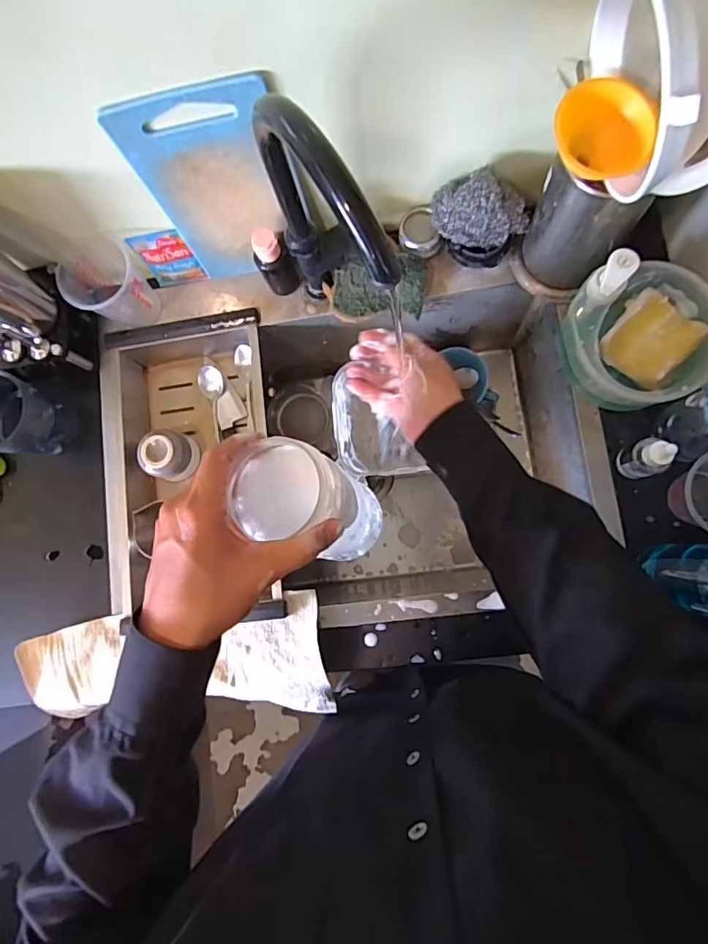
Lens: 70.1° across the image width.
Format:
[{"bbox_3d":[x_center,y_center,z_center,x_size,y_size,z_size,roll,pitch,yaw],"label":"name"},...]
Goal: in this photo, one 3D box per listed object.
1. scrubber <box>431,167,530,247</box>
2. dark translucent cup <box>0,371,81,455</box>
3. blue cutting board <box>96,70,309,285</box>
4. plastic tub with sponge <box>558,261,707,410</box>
[{"bbox_3d":[0.136,-0.282,0.537,0.100,0.067,0.046,9,83,8],"label":"scrubber"},{"bbox_3d":[-0.393,-0.062,0.602,0.087,0.107,0.082,-1,84,7],"label":"dark translucent cup"},{"bbox_3d":[-0.125,-0.283,0.526,0.143,0.247,0.015,-11,78,5],"label":"blue cutting board"},{"bbox_3d":[0.298,-0.133,0.527,0.139,0.083,0.128,-1,82,7],"label":"plastic tub with sponge"}]

